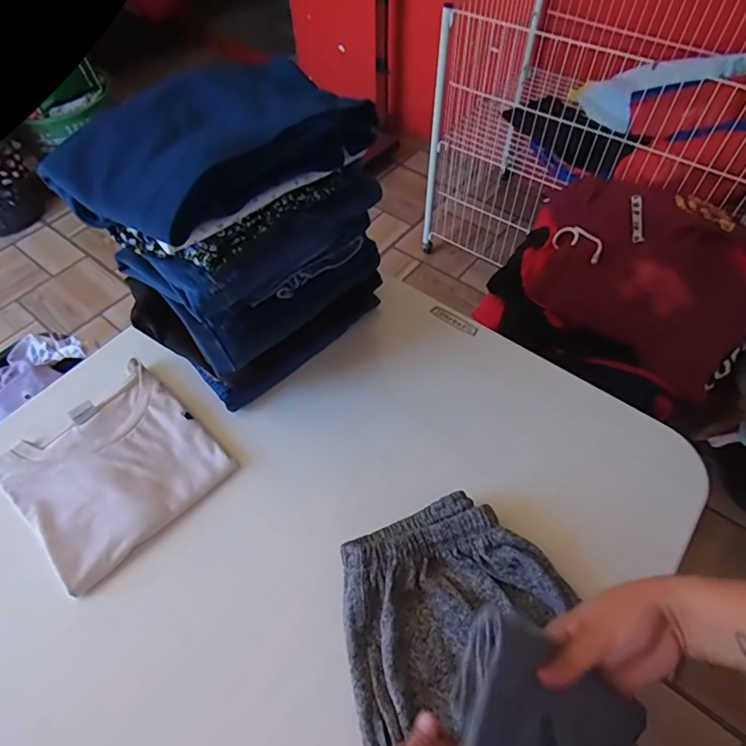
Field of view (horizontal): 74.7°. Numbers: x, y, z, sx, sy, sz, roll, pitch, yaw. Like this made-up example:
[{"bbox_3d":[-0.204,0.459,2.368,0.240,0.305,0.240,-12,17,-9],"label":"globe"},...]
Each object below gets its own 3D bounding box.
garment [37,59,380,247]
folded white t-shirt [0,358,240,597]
[{"bbox_3d":[-0.159,-0.232,0.468,0.261,0.051,0.196,-40,64,-23],"label":"garment"},{"bbox_3d":[-0.308,0.108,0.580,0.206,0.017,0.203,39,65,24],"label":"folded white t-shirt"}]

